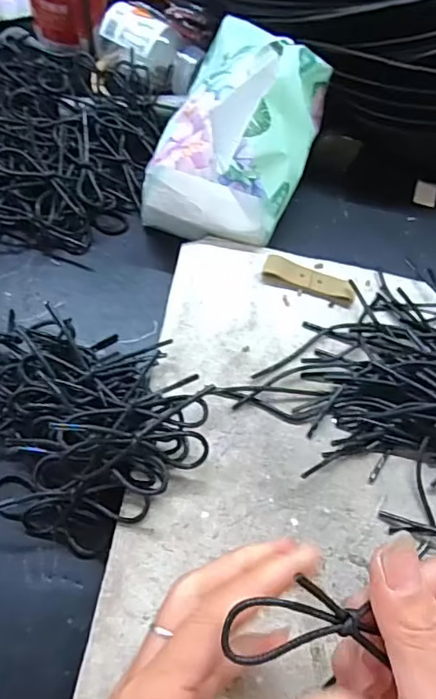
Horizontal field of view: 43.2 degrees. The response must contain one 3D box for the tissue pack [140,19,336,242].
[{"bbox_3d":[0.019,-0.148,0.382,0.093,0.096,0.140,23,61,7],"label":"tissue pack"}]

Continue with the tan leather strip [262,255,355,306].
[{"bbox_3d":[0.059,-0.044,0.355,0.060,0.006,0.017,20,61,6],"label":"tan leather strip"}]

